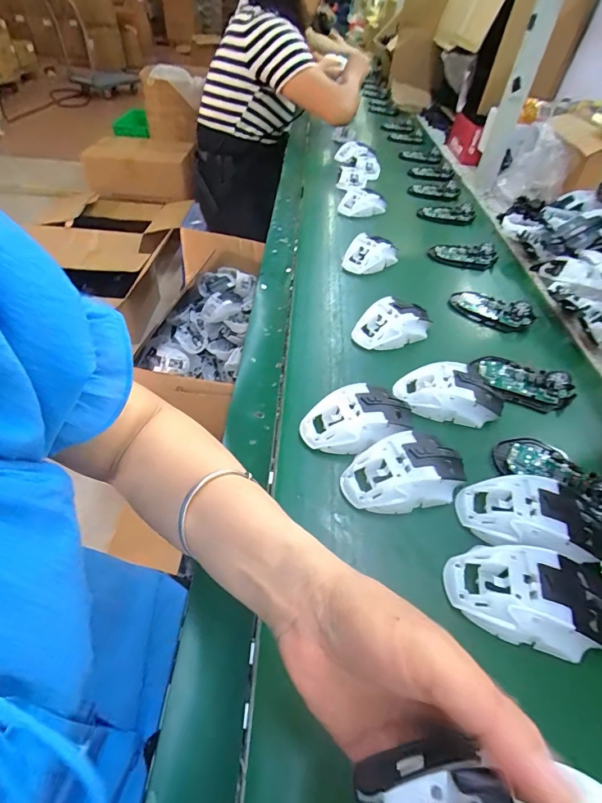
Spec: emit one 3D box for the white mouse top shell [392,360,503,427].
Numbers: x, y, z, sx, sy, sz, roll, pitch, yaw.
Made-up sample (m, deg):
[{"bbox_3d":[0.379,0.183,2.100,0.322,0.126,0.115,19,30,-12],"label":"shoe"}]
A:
[{"bbox_3d":[0.163,-0.010,0.438,0.112,0.034,0.059,12,49,7],"label":"white mouse top shell"}]

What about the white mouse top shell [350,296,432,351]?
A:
[{"bbox_3d":[0.121,-0.103,0.522,0.111,0.038,0.065,-24,54,-23],"label":"white mouse top shell"}]

